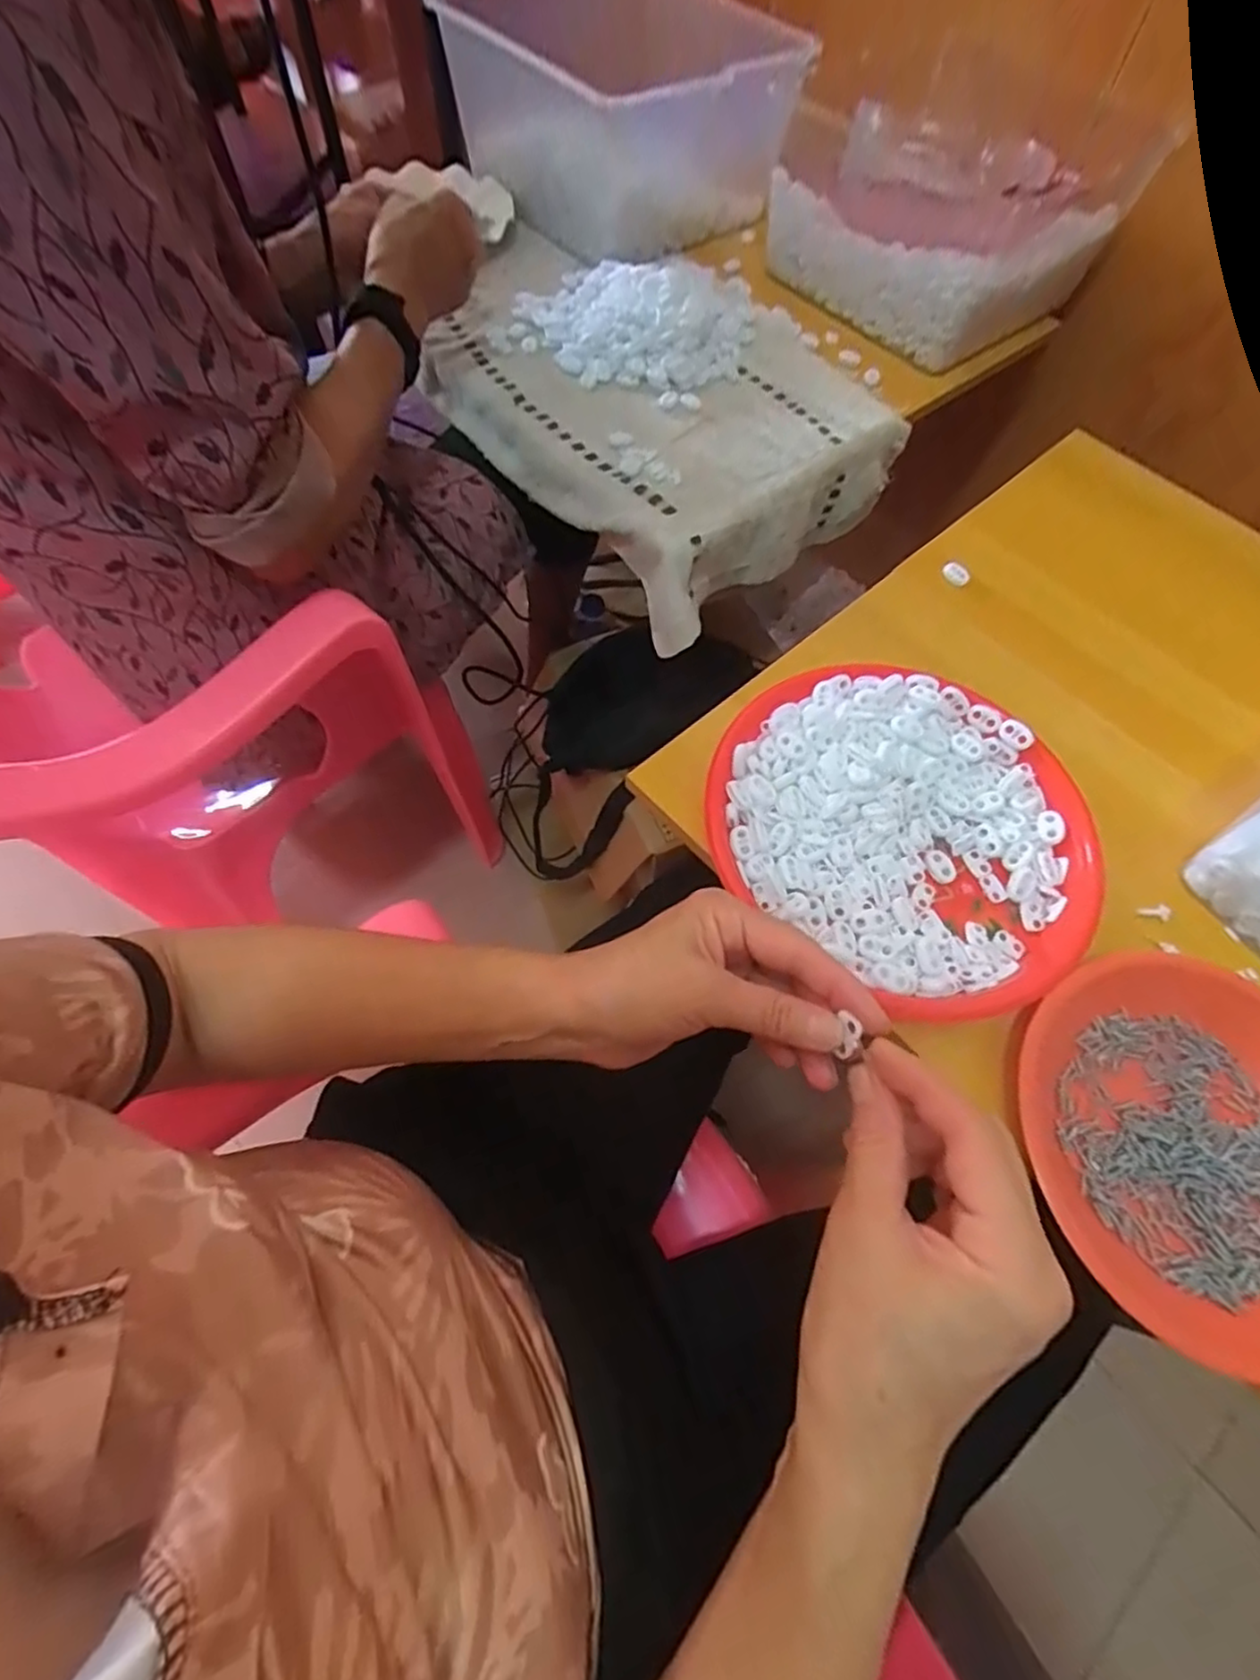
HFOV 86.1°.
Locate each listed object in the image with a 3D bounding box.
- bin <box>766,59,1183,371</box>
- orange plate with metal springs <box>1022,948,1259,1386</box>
[{"bbox_3d":[0.312,-0.628,0.670,0.259,0.128,0.277,-40,71,-19],"label":"bin"},{"bbox_3d":[0.305,0.160,0.355,0.168,0.029,0.195,-4,64,-4],"label":"orange plate with metal springs"}]

